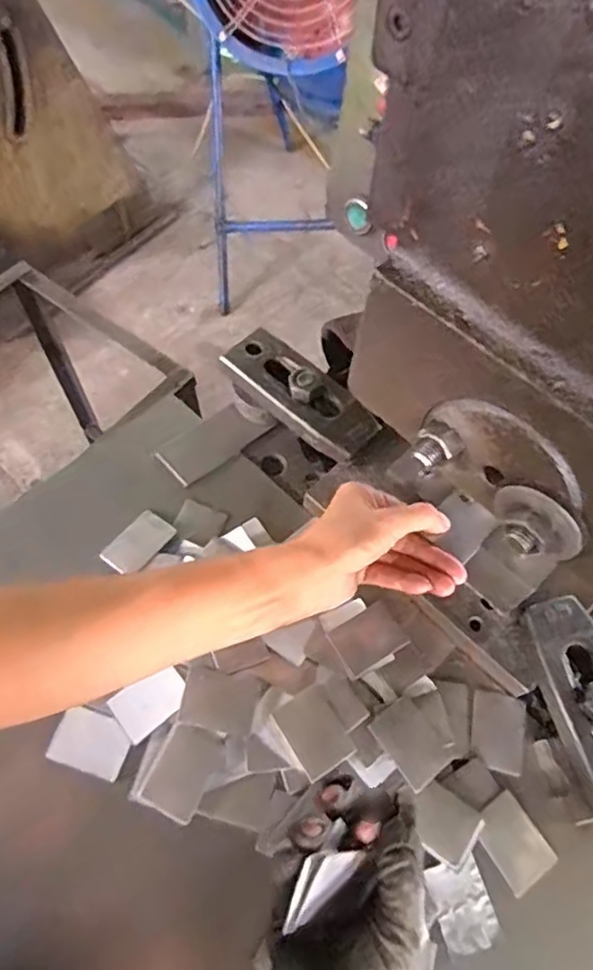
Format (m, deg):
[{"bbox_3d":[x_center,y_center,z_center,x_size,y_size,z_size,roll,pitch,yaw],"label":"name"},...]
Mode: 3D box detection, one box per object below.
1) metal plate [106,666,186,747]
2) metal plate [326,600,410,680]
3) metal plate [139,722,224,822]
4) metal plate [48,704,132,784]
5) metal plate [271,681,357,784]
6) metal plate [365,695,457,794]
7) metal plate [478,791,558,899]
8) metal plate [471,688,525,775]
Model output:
[{"bbox_3d":[-0.094,0.139,0.402,0.046,0.004,0.032,-38,64,-8],"label":"metal plate"},{"bbox_3d":[0.050,0.104,0.427,0.051,0.007,0.035,-26,58,-22],"label":"metal plate"},{"bbox_3d":[-0.069,0.176,0.385,0.036,0.008,0.051,29,64,12],"label":"metal plate"},{"bbox_3d":[-0.129,0.162,0.393,0.047,0.004,0.034,17,62,6],"label":"metal plate"},{"bbox_3d":[0.012,0.158,0.399,0.036,0.006,0.048,-28,67,-17],"label":"metal plate"},{"bbox_3d":[0.074,0.165,0.401,0.036,0.004,0.049,-30,73,-28],"label":"metal plate"},{"bbox_3d":[0.133,0.219,0.383,0.034,0.006,0.047,-37,58,2],"label":"metal plate"},{"bbox_3d":[0.135,0.165,0.416,0.034,0.009,0.047,10,69,6],"label":"metal plate"}]

